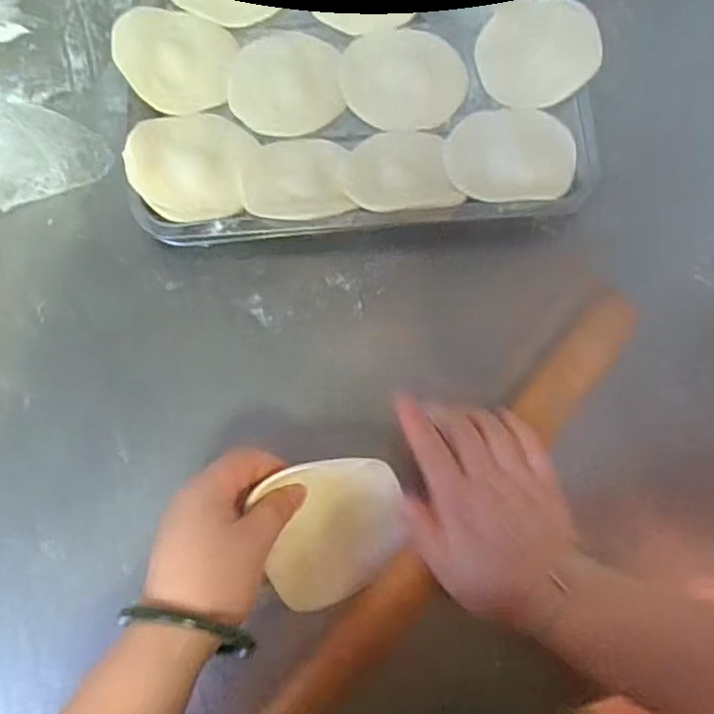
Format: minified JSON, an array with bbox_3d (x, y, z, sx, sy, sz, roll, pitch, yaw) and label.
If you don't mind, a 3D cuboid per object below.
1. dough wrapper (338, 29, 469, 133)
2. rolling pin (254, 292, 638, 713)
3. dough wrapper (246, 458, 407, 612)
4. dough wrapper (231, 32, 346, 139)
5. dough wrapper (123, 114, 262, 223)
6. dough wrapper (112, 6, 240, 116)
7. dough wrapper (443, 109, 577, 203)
[{"bbox_3d":[0.036,-0.223,0.495,0.094,0.004,0.099,0,76,-1],"label":"dough wrapper"},{"bbox_3d":[0.056,0.106,0.390,0.039,0.034,0.389,40,82,9],"label":"rolling pin"},{"bbox_3d":[-0.013,0.103,0.374,0.085,0.011,0.086,-16,100,-22],"label":"dough wrapper"},{"bbox_3d":[-0.056,-0.219,0.492,0.086,0.004,0.097,-4,76,-2],"label":"dough wrapper"},{"bbox_3d":[-0.125,-0.144,0.463,0.089,0.005,0.092,11,70,-3],"label":"dough wrapper"},{"bbox_3d":[-0.142,-0.232,0.485,0.087,0.006,0.091,12,72,-14],"label":"dough wrapper"},{"bbox_3d":[0.114,-0.152,0.466,0.094,0.008,0.089,-1,66,-1],"label":"dough wrapper"}]

